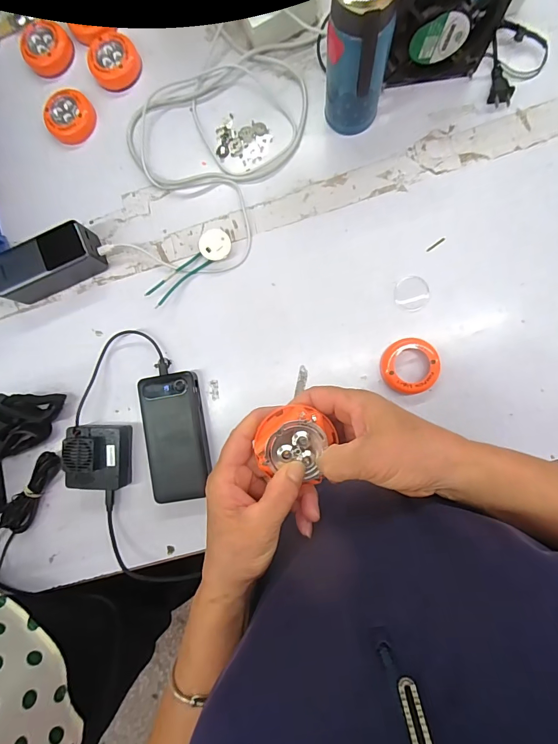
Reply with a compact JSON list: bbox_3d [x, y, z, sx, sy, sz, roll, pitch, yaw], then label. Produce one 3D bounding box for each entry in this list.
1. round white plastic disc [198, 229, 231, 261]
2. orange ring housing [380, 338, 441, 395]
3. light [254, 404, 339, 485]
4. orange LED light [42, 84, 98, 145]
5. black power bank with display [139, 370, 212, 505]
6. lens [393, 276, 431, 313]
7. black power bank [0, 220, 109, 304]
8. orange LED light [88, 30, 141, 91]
[{"bbox_3d":[-0.081,-0.162,0.482,0.039,0.021,0.038,0,88,6],"label":"round white plastic disc"},{"bbox_3d":[0.158,-0.007,0.450,0.068,0.019,0.065,-10,87,6],"label":"orange ring housing"},{"bbox_3d":[0.012,0.054,0.290,0.055,0.017,0.056,0,88,6],"label":"light"},{"bbox_3d":[-0.285,-0.347,0.512,0.063,0.018,0.066,0,88,6],"label":"orange LED light"},{"bbox_3d":[-0.128,0.080,0.474,0.075,0.031,0.153,-11,87,6],"label":"black power bank with display"},{"bbox_3d":[0.162,-0.096,0.462,0.041,0.004,0.044,-8,87,6],"label":"lens"},{"bbox_3d":[-0.297,-0.136,0.488,0.133,0.053,0.059,-26,86,5],"label":"black power bank"},{"bbox_3d":[-0.221,-0.419,0.507,0.066,0.019,0.066,-2,88,6],"label":"orange LED light"}]

